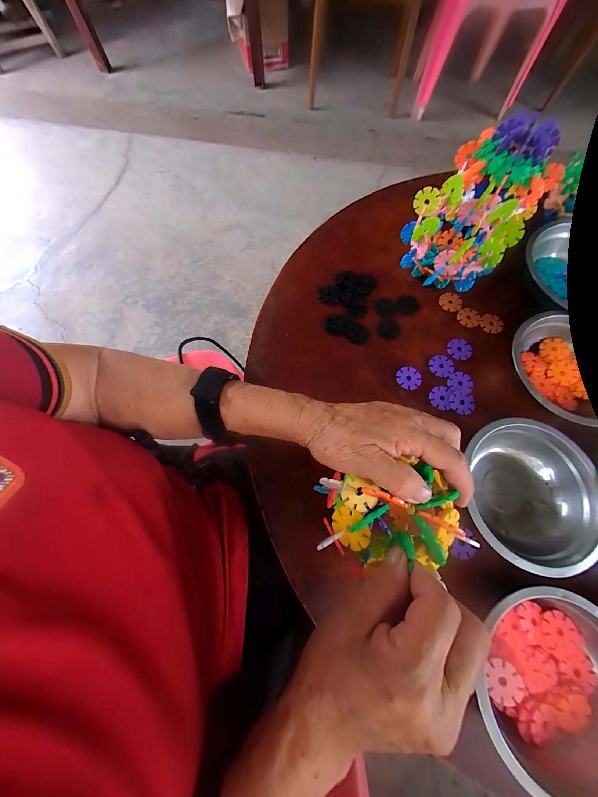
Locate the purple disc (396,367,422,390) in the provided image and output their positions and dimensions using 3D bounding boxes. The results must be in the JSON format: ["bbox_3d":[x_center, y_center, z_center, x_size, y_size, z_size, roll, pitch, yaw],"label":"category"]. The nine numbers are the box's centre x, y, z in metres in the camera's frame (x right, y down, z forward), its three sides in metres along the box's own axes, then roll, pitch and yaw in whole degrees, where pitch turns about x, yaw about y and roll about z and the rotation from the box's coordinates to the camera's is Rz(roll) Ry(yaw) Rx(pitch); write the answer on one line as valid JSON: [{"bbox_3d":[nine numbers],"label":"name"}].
[{"bbox_3d":[0.144,-0.027,0.339,0.032,0.004,0.031,0,72,0],"label":"purple disc"}]

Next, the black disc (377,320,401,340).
[{"bbox_3d":[0.127,-0.096,0.362,0.030,0.004,0.030,0,72,0],"label":"black disc"}]

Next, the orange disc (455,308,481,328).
[{"bbox_3d":[0.243,-0.116,0.369,0.030,0.004,0.031,0,72,0],"label":"orange disc"}]

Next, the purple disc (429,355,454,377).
[{"bbox_3d":[0.190,-0.044,0.344,0.031,0.004,0.031,0,72,0],"label":"purple disc"}]

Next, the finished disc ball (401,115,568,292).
[{"bbox_3d":[0.229,-0.243,0.346,0.125,0.121,0.194,40,78,11],"label":"finished disc ball"}]

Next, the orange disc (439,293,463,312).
[{"bbox_3d":[0.222,-0.140,0.377,0.033,0.004,0.029,5,72,1],"label":"orange disc"}]

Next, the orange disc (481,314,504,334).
[{"bbox_3d":[0.275,-0.107,0.368,0.031,0.004,0.029,0,72,0],"label":"orange disc"}]

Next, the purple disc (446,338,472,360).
[{"bbox_3d":[0.221,-0.068,0.356,0.032,0.004,0.031,0,72,0],"label":"purple disc"}]

